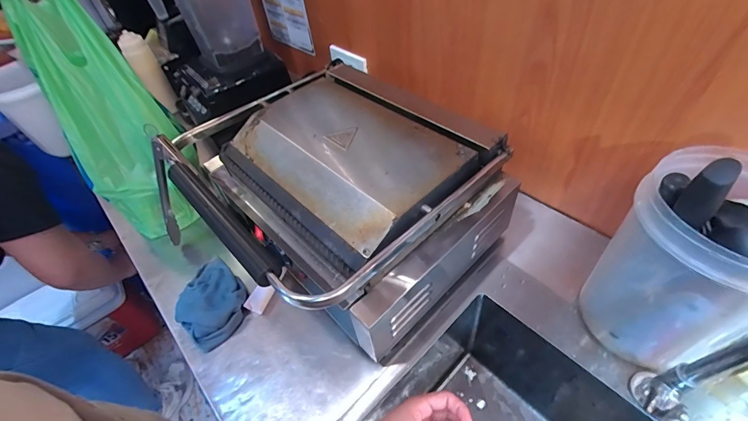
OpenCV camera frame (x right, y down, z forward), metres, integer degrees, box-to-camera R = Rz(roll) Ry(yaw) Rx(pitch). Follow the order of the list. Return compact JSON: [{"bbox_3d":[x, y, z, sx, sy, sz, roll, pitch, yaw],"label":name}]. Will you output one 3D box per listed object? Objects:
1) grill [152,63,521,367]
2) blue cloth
[{"bbox_3d":[-0.071,-0.022,0.566,0.383,0.187,0.429,-38,54,-25],"label":"grill"},{"bbox_3d":[-0.257,0.140,0.558,0.138,0.041,0.102,33,59,31],"label":"blue cloth"}]

